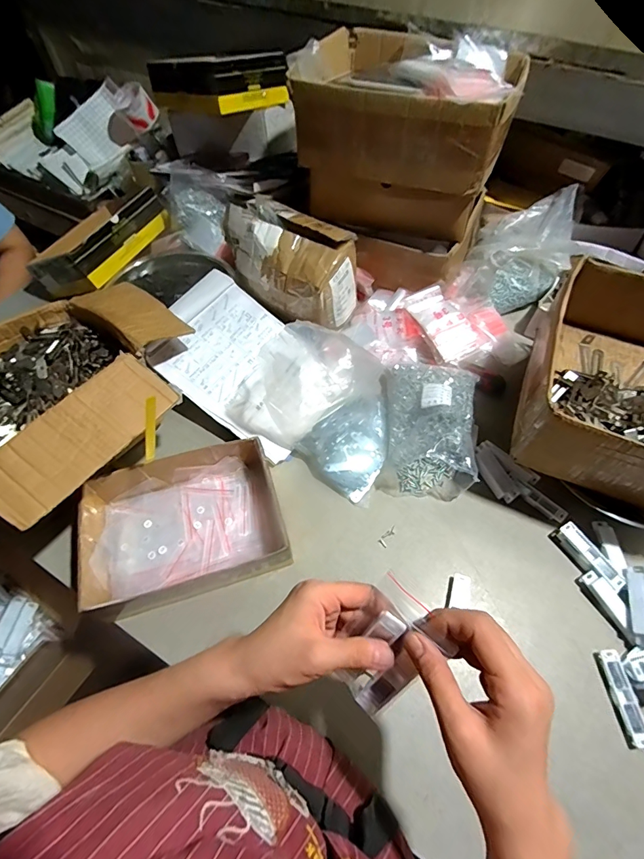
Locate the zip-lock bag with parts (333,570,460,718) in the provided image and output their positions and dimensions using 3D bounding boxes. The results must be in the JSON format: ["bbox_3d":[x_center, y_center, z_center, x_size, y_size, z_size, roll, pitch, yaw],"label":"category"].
[{"bbox_3d":[0.050,0.182,0.337,0.071,0.112,0.019,41,24,27],"label":"zip-lock bag with parts"}]

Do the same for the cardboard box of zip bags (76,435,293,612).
[{"bbox_3d":[-0.184,0.127,0.559,0.242,0.067,0.177,-15,59,-8],"label":"cardboard box of zip bags"}]

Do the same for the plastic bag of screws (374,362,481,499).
[{"bbox_3d":[0.174,-0.015,0.645,0.147,0.087,0.208,6,58,4],"label":"plastic bag of screws"}]

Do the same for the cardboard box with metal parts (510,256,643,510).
[{"bbox_3d":[0.429,-0.065,0.557,0.246,0.117,0.317,23,61,14],"label":"cardboard box with metal parts"}]

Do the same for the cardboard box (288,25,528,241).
[{"bbox_3d":[0.142,-0.512,0.724,0.314,0.233,0.257,19,60,12],"label":"cardboard box"}]

